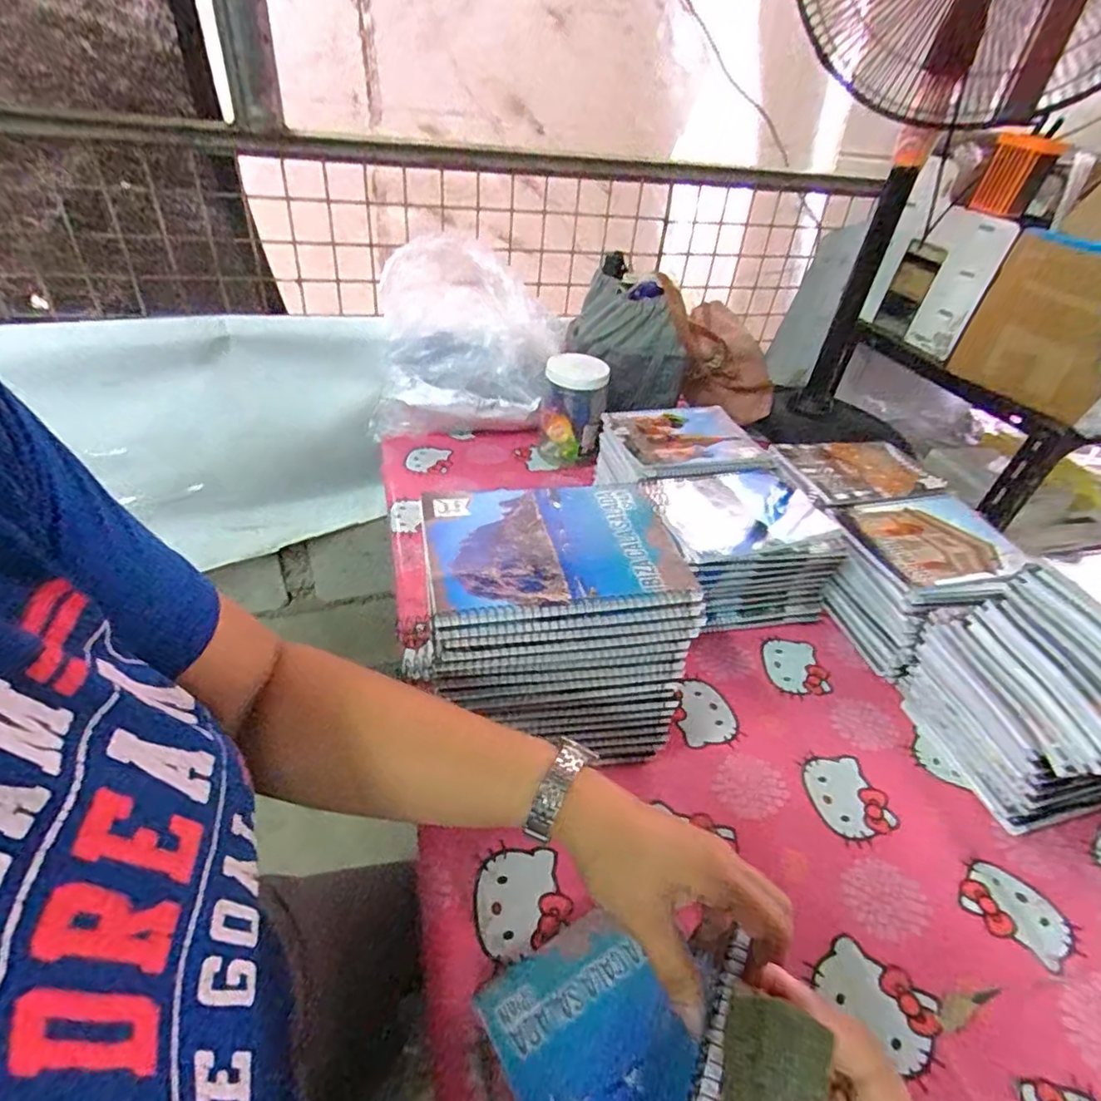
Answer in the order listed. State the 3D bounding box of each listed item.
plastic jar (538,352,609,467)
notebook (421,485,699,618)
[{"bbox_3d":[0.032,-0.221,0.951,0.091,0.151,0.088,4,39,-3],"label":"plastic jar"},{"bbox_3d":[0.001,-0.008,0.482,0.194,0.008,0.144,-4,40,-13],"label":"notebook"}]

